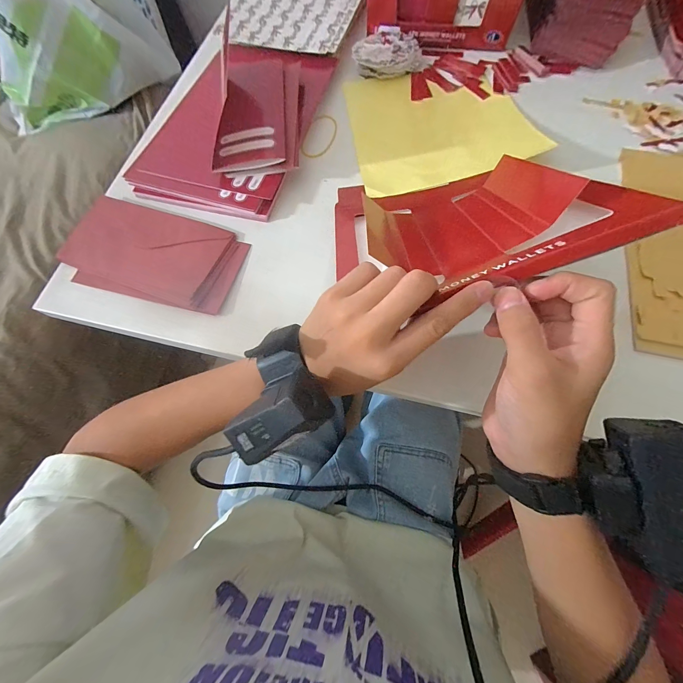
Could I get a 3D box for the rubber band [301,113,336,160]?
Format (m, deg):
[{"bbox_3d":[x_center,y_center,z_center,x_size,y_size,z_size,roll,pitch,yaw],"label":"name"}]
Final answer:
[{"bbox_3d":[-0.027,-0.263,0.384,0.036,0.007,0.081,14,70,8],"label":"rubber band"}]

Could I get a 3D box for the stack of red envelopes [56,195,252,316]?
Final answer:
[{"bbox_3d":[-0.209,-0.100,0.325,0.199,0.017,0.105,14,70,8],"label":"stack of red envelopes"}]

